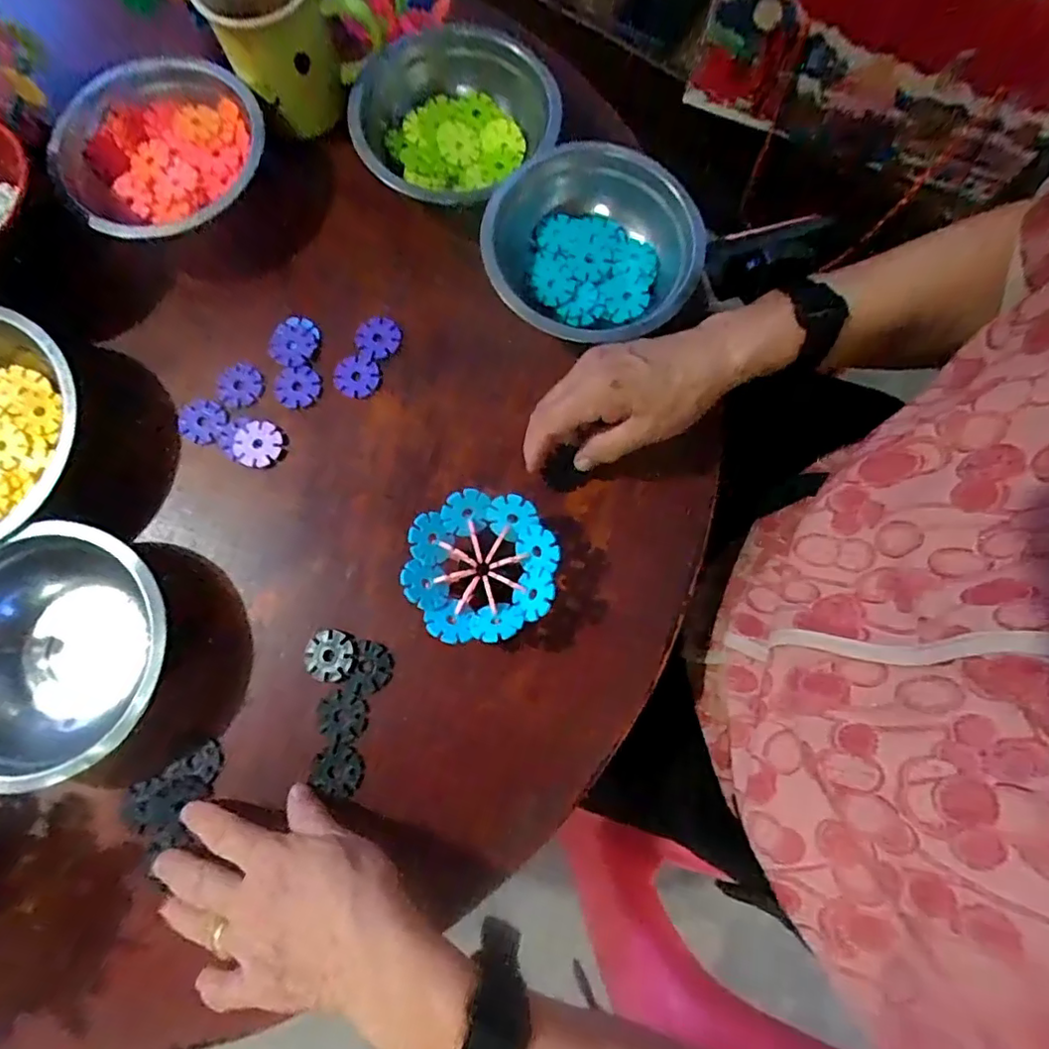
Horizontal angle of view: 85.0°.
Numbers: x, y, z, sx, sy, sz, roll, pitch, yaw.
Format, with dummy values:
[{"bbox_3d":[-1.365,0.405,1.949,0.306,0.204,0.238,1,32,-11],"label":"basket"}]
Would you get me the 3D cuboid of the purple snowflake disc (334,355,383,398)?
[{"bbox_3d":[-0.120,-0.105,0.406,0.032,0.004,0.029,13,80,0],"label":"purple snowflake disc"}]

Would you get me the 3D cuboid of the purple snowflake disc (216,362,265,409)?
[{"bbox_3d":[-0.201,-0.098,0.405,0.032,0.004,0.032,0,78,0],"label":"purple snowflake disc"}]

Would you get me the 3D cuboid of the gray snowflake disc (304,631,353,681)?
[{"bbox_3d":[-0.123,0.082,0.360,0.029,0.004,0.030,0,78,0],"label":"gray snowflake disc"}]

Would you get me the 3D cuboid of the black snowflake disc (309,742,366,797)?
[{"bbox_3d":[-0.113,0.149,0.346,0.031,0.004,0.028,20,79,4],"label":"black snowflake disc"}]

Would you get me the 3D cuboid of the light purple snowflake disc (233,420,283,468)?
[{"bbox_3d":[-0.185,-0.056,0.396,0.034,0.005,0.032,0,78,0],"label":"light purple snowflake disc"}]

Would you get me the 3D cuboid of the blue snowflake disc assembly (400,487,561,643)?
[{"bbox_3d":[-0.026,0.028,0.356,0.088,0.040,0.086,0,78,0],"label":"blue snowflake disc assembly"}]

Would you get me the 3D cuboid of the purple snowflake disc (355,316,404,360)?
[{"bbox_3d":[-0.106,-0.136,0.414,0.031,0.006,0.030,0,87,5],"label":"purple snowflake disc"}]

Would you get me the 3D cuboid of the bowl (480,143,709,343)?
[{"bbox_3d":[0.045,-0.187,0.403,0.144,0.057,0.137,0,78,0],"label":"bowl"}]

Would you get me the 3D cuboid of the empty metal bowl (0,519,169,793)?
[{"bbox_3d":[-0.280,0.075,0.342,0.141,0.047,0.135,0,78,0],"label":"empty metal bowl"}]

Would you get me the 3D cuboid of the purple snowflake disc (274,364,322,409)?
[{"bbox_3d":[-0.161,-0.098,0.404,0.031,0.004,0.031,0,78,0],"label":"purple snowflake disc"}]

